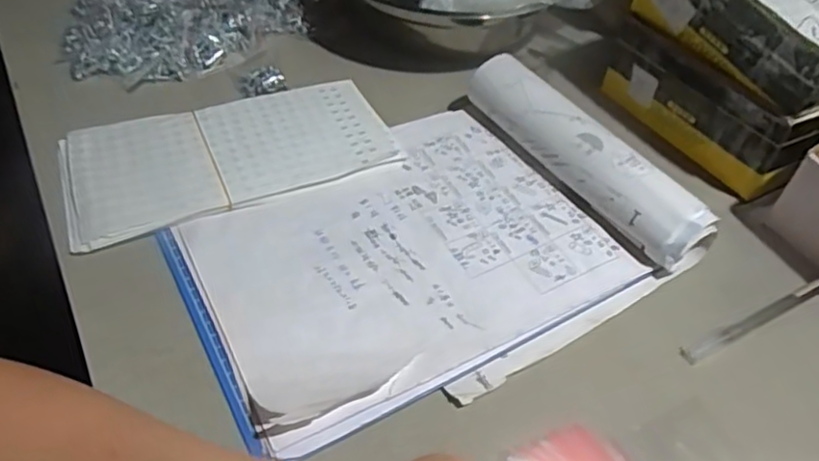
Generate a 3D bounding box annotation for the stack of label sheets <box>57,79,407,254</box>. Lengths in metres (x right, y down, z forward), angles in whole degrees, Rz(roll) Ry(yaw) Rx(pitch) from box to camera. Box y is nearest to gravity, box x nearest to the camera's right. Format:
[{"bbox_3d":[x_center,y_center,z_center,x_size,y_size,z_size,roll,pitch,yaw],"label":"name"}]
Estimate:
[{"bbox_3d":[-0.141,-0.062,0.503,0.241,0.010,0.130,-15,49,-17],"label":"stack of label sheets"}]

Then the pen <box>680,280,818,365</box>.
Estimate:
[{"bbox_3d":[0.230,0.057,0.422,0.130,0.009,0.010,-19,51,-21],"label":"pen"}]

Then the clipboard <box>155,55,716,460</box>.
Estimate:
[{"bbox_3d":[0.008,-0.007,0.436,0.314,0.048,0.225,-21,51,-22],"label":"clipboard"}]

